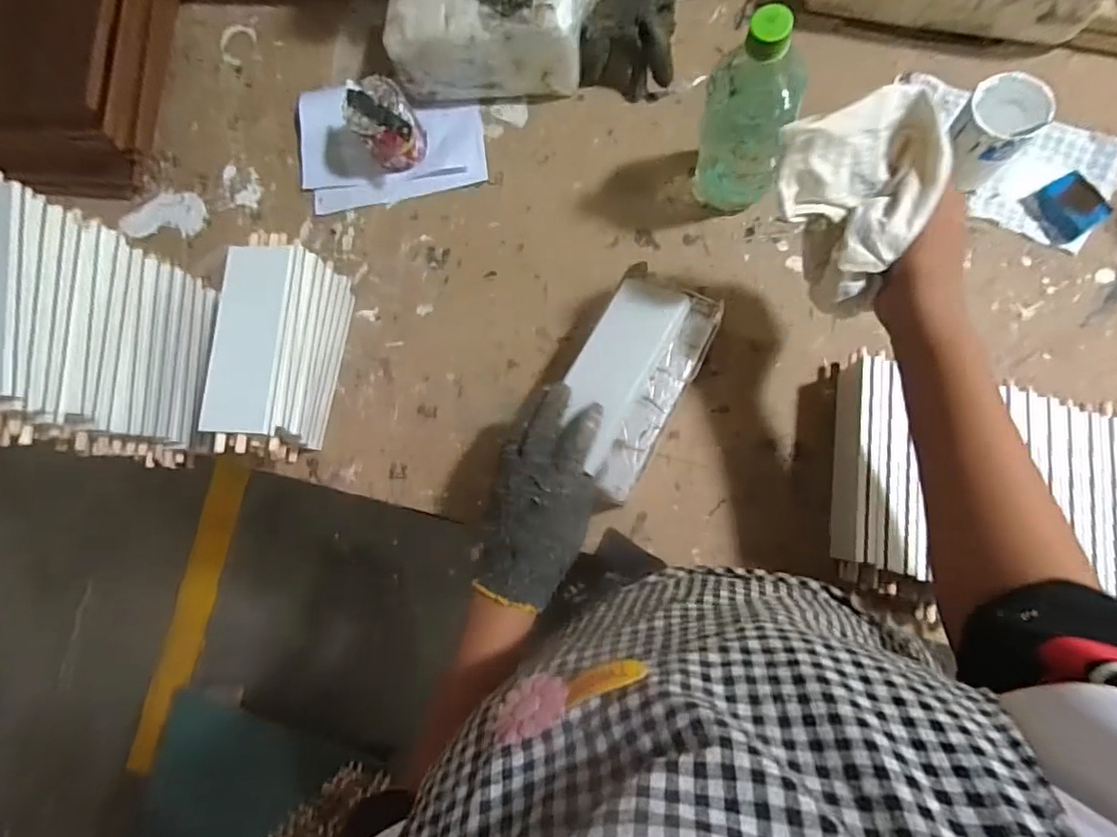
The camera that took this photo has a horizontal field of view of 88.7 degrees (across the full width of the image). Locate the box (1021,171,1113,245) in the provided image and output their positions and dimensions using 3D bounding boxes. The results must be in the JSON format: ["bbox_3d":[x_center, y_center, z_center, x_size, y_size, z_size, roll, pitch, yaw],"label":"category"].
[{"bbox_3d":[0.480,-0.199,0.538,0.042,0.027,0.057,-29,81,4],"label":"box"}]

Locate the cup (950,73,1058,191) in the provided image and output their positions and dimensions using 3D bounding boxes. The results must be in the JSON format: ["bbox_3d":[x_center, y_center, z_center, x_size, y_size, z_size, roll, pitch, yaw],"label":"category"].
[{"bbox_3d":[0.390,-0.262,0.526,0.070,0.077,0.064,-45,79,2],"label":"cup"}]

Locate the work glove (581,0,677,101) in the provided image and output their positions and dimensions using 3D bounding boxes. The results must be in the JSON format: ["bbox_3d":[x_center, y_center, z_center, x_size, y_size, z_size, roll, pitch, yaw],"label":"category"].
[{"bbox_3d":[0.078,-0.405,0.595,0.096,0.072,0.102,13,86,10],"label":"work glove"}]

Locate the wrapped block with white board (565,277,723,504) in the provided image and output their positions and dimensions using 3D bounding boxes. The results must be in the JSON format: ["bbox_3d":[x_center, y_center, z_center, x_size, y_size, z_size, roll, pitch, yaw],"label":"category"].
[{"bbox_3d":[0.063,-0.037,0.507,0.098,0.064,0.195,29,88,9],"label":"wrapped block with white board"}]

